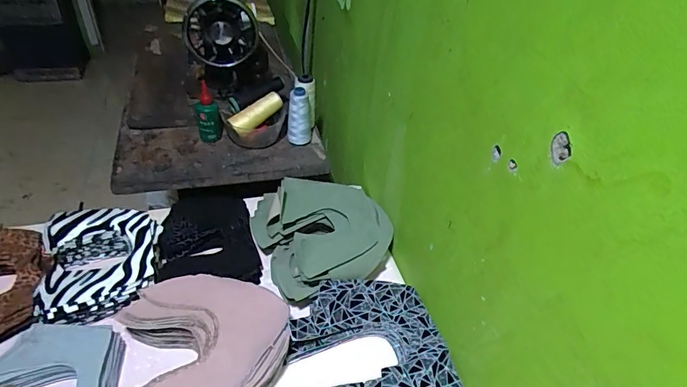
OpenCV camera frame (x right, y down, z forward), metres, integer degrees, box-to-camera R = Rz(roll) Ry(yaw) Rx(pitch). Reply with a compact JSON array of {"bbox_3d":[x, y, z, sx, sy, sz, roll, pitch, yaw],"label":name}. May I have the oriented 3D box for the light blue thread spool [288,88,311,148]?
[{"bbox_3d":[-0.086,-0.146,0.858,0.044,0.115,0.040,0,42,-8],"label":"light blue thread spool"}]

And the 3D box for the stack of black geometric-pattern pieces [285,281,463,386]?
[{"bbox_3d":[0.028,0.193,0.522,0.186,0.041,0.183,-7,43,-15],"label":"stack of black geometric-pattern pieces"}]

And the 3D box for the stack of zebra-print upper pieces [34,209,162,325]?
[{"bbox_3d":[-0.324,0.094,0.579,0.143,0.054,0.158,-6,43,-14],"label":"stack of zebra-print upper pieces"}]

